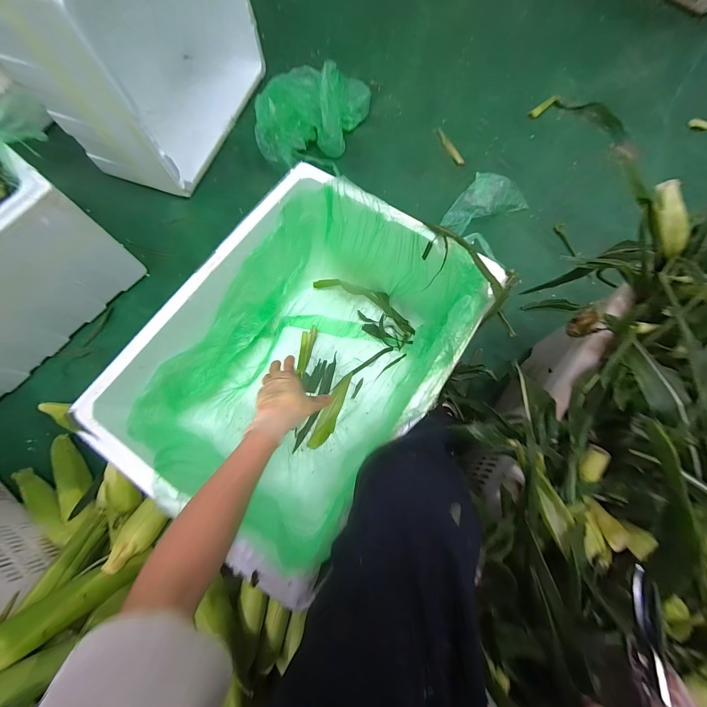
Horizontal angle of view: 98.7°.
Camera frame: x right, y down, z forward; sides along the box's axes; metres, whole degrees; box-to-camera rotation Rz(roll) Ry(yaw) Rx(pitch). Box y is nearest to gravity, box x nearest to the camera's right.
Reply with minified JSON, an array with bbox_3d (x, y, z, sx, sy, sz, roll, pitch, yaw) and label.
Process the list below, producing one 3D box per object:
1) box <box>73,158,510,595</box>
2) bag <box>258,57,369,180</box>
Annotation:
[{"bbox_3d":[-0.081,0.016,0.623,0.437,0.335,0.566,32,77,9],"label":"box"},{"bbox_3d":[-0.124,-0.721,0.931,0.323,0.135,0.318,7,74,2],"label":"bag"}]

